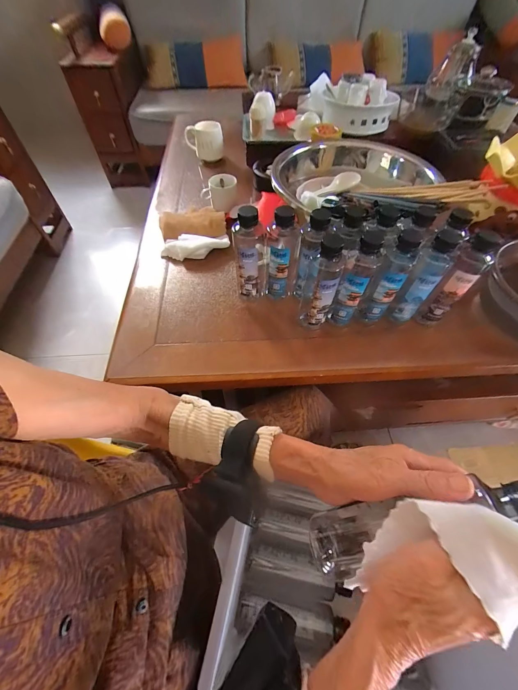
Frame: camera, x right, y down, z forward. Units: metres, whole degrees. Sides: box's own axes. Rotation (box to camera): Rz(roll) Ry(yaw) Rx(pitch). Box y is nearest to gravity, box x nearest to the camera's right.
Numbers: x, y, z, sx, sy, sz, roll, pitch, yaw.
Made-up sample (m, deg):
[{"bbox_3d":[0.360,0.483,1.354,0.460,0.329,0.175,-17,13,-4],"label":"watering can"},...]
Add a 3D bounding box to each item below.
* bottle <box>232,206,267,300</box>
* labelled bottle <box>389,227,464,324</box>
[{"bbox_3d":[-0.015,-0.161,0.502,0.055,0.182,0.057,2,56,1],"label":"bottle"},{"bbox_3d":[0.271,-0.103,0.466,0.041,0.181,0.042,37,63,21],"label":"labelled bottle"}]

